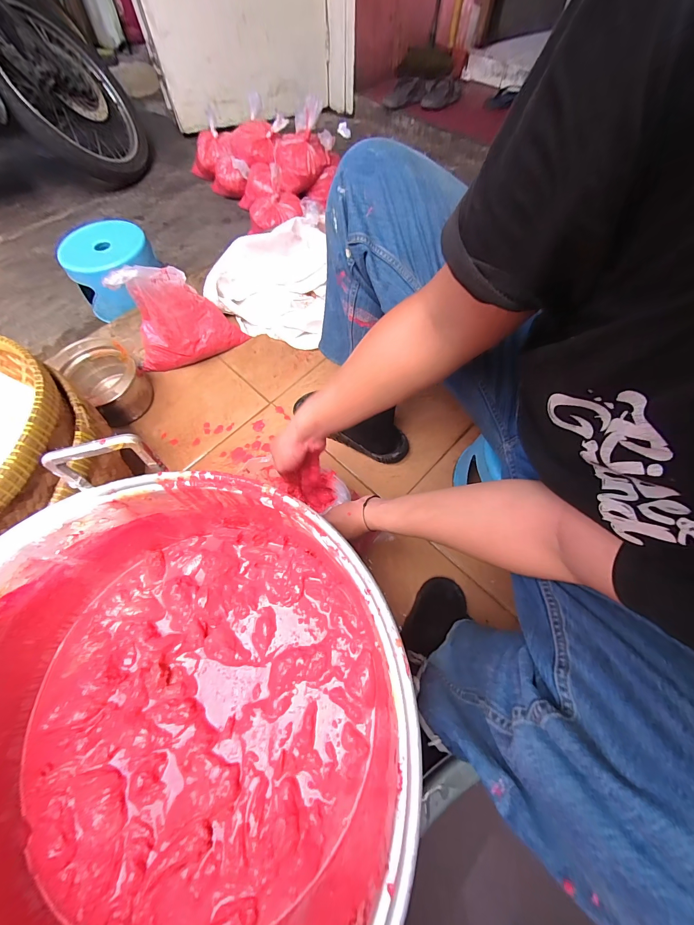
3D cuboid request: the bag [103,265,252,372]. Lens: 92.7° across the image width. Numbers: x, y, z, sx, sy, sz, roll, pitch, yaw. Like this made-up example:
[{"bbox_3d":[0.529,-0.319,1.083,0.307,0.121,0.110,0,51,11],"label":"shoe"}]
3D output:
[{"bbox_3d":[-0.387,-0.346,0.760,0.248,0.225,0.095,-33,66,-17],"label":"bag"}]

